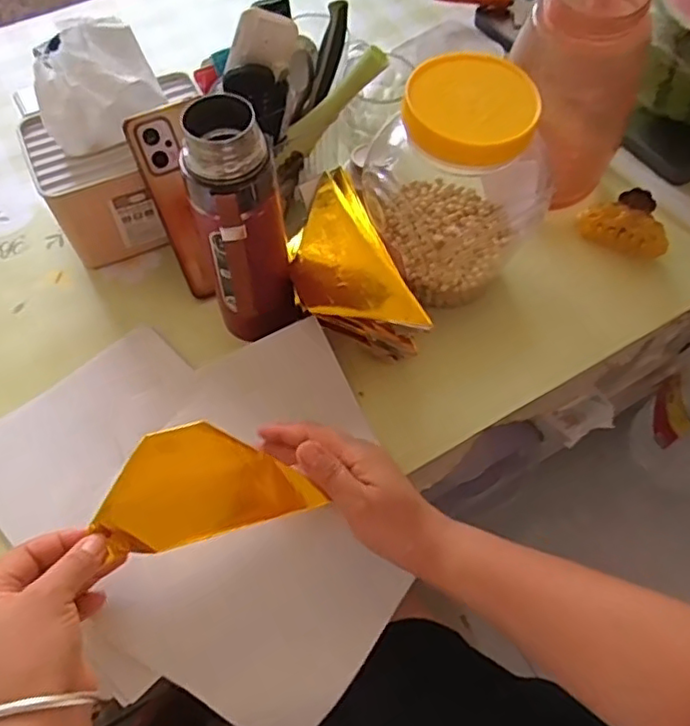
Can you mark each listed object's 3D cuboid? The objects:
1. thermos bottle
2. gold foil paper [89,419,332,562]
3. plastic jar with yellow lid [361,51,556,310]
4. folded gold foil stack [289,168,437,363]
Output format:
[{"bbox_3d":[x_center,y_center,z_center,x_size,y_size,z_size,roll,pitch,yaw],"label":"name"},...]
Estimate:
[{"bbox_3d":[-0.075,-0.091,0.469,0.066,0.203,0.061,-14,61,-8],"label":"thermos bottle"},{"bbox_3d":[-0.093,0.078,0.421,0.138,0.020,0.077,-11,97,-16],"label":"gold foil paper"},{"bbox_3d":[0.094,-0.155,0.512,0.143,0.168,0.132,0,60,0],"label":"plastic jar with yellow lid"},{"bbox_3d":[0.000,-0.073,0.530,0.085,0.086,0.173,-14,61,-8],"label":"folded gold foil stack"}]

